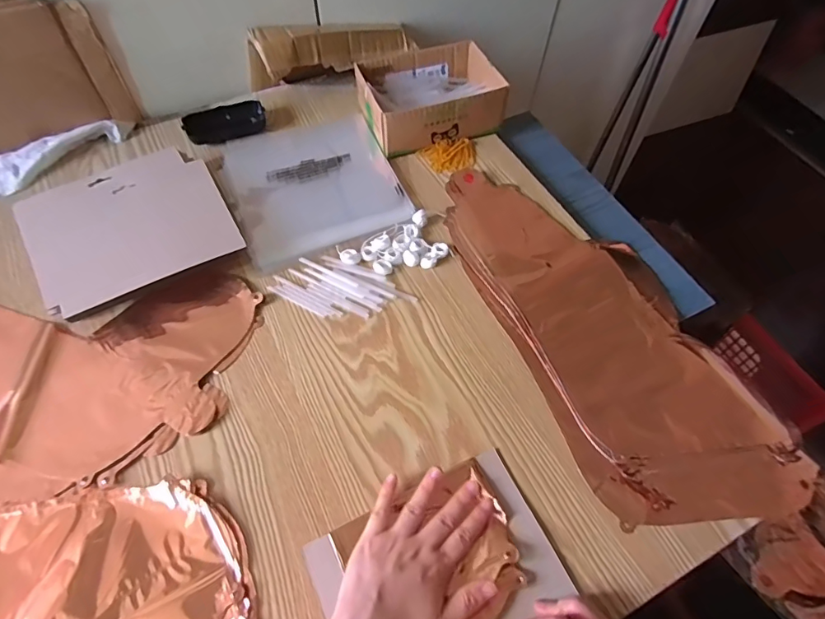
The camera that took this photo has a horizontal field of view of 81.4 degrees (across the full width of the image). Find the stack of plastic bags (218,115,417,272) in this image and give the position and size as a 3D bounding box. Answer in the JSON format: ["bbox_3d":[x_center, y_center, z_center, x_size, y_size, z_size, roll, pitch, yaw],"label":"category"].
[{"bbox_3d":[-0.131,-0.173,0.631,0.208,0.008,0.232,-20,61,-13],"label":"stack of plastic bags"}]

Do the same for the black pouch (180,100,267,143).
[{"bbox_3d":[-0.260,-0.262,0.671,0.108,0.026,0.048,-28,63,-17],"label":"black pouch"}]

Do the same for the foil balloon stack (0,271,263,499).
[{"bbox_3d":[-0.399,0.069,0.483,0.450,0.011,0.223,-3,58,-3],"label":"foil balloon stack"}]

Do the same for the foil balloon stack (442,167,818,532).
[{"bbox_3d":[0.209,0.003,0.531,0.214,0.015,0.456,-18,60,-12],"label":"foil balloon stack"}]

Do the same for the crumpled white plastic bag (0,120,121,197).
[{"bbox_3d":[-0.476,-0.200,0.628,0.176,0.023,0.070,-23,61,-15],"label":"crumpled white plastic bag"}]

